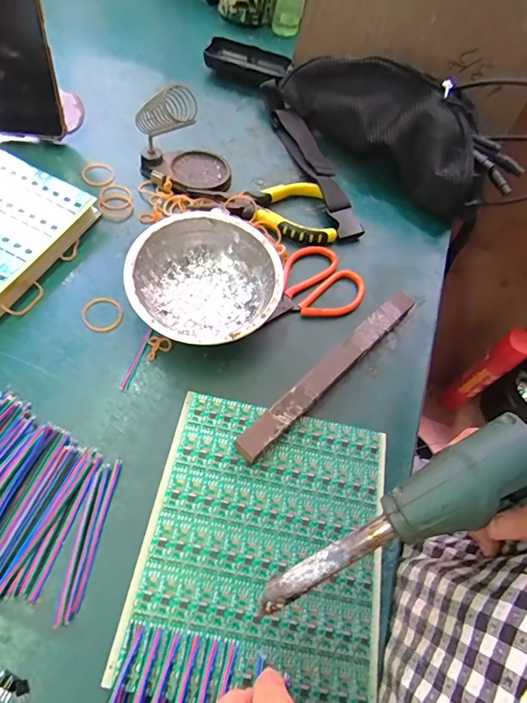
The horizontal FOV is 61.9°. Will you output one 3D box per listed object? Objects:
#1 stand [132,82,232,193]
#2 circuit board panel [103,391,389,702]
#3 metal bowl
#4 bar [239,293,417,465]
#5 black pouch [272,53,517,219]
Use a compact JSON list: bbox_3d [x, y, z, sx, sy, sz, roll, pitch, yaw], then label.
[{"bbox_3d":[-0.079,-0.213,0.454,0.093,0.067,0.072,17,59,1],"label":"stand"},{"bbox_3d":[0.004,0.129,0.310,0.165,0.010,0.185,11,57,2],"label":"circuit board panel"},{"bbox_3d":[-0.049,-0.056,0.382,0.125,0.049,0.124,4,61,-8],"label":"metal bowl"},{"bbox_3d":[0.061,0.013,0.374,0.021,0.021,0.219,43,63,14],"label":"bar"},{"bbox_3d":[0.142,-0.253,0.498,0.276,0.094,0.064,39,62,14],"label":"black pouch"}]

